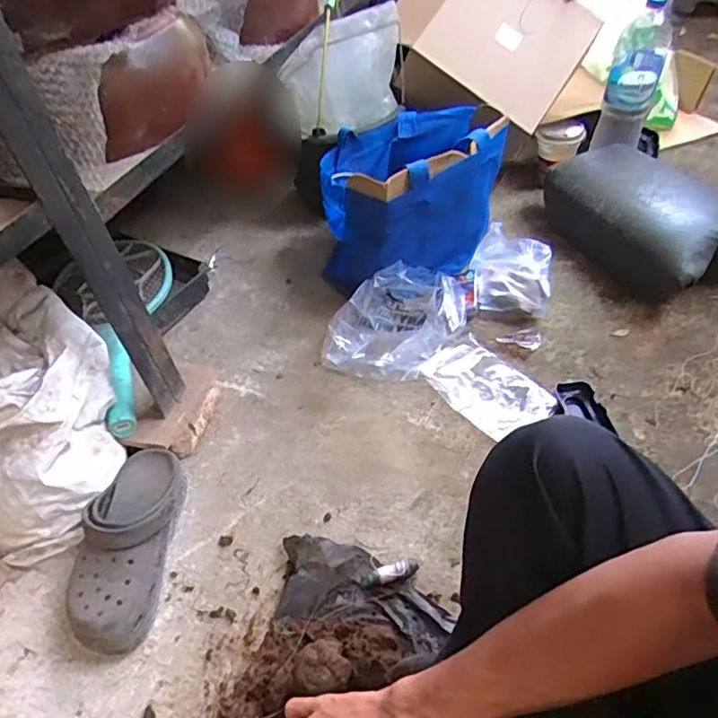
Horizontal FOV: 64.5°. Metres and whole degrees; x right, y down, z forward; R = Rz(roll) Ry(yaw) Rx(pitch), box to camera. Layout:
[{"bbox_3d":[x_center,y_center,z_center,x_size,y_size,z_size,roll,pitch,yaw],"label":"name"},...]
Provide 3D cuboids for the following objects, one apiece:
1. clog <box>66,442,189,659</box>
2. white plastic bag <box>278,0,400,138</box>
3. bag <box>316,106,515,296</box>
[{"bbox_3d":[-0.269,0.210,0.670,0.102,0.077,0.236,0,49,6],"label":"clog"},{"bbox_3d":[-0.027,-0.484,0.963,0.183,0.163,0.101,-29,50,-19],"label":"white plastic bag"},{"bbox_3d":[0.063,-0.262,0.941,0.235,0.240,0.263,-36,54,-23],"label":"bag"}]

